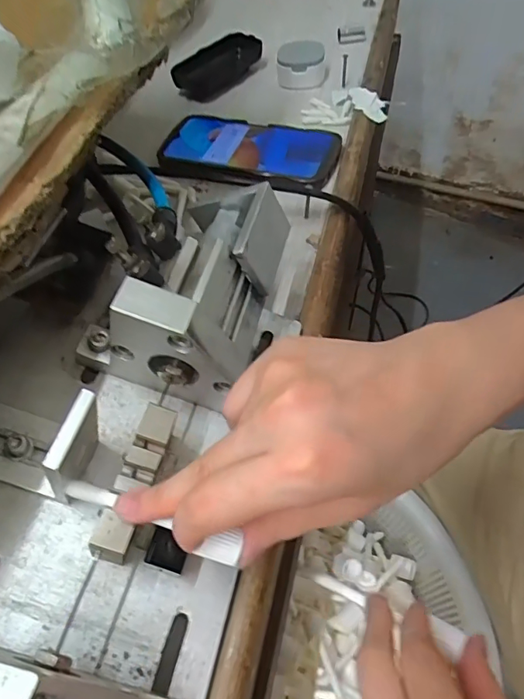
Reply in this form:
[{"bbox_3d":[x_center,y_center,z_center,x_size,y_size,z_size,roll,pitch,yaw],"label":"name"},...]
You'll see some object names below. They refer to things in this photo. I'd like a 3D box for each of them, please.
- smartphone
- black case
[{"bbox_3d":[-0.011,-0.197,0.472,0.165,0.006,0.084,15,57,14],"label":"smartphone"},{"bbox_3d":[-0.051,-0.320,0.560,0.044,0.032,0.110,31,62,23],"label":"black case"}]

